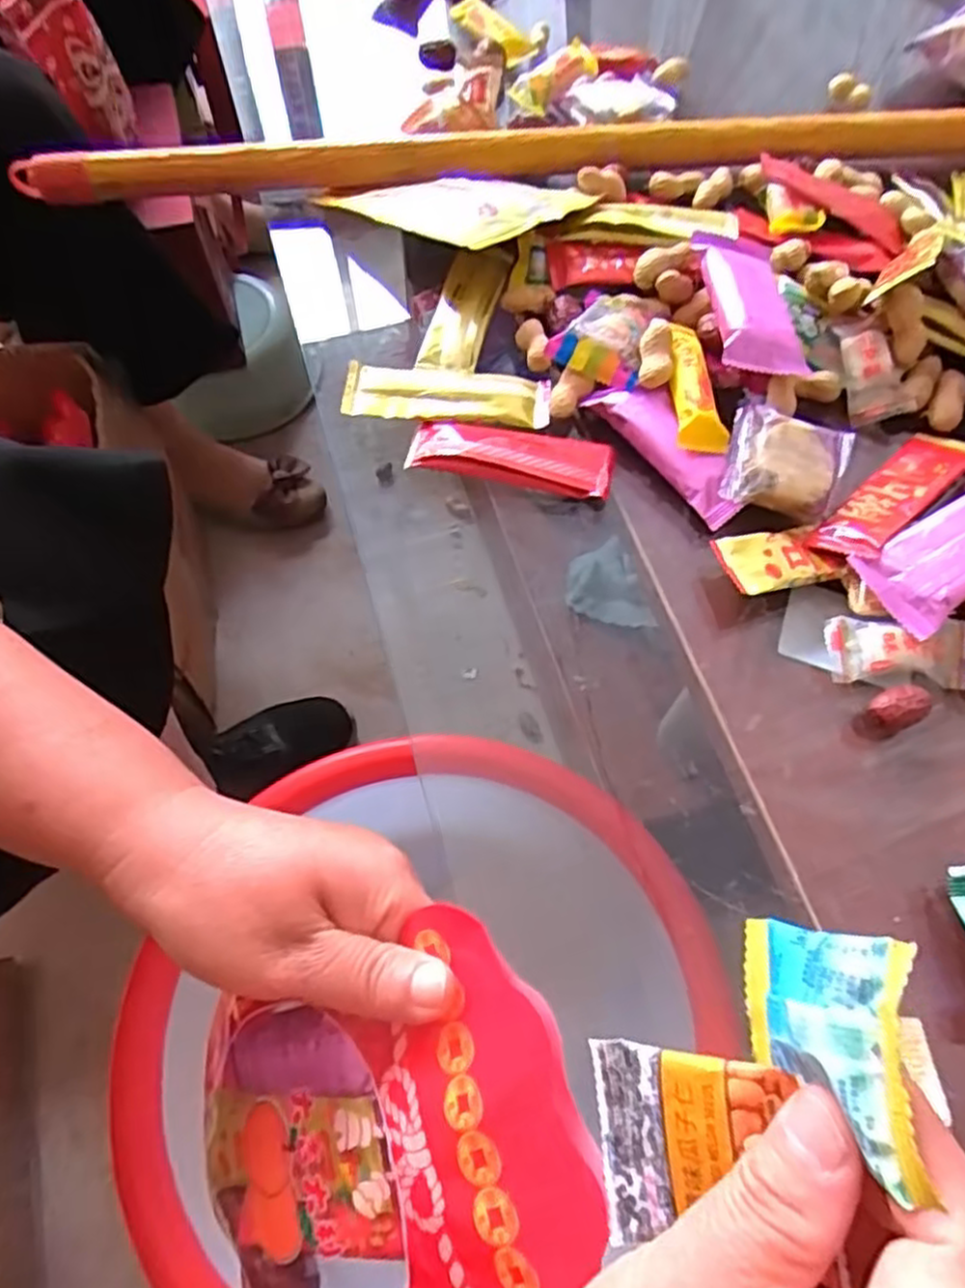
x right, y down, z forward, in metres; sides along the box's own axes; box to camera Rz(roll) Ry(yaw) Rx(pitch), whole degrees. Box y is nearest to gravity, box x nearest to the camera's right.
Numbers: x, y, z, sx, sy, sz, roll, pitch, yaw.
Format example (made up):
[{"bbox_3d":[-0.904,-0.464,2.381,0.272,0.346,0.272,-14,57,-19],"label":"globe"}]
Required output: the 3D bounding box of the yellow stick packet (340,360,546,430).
[{"bbox_3d":[-0.018,-0.128,0.382,0.105,0.010,0.029,3,79,-3],"label":"yellow stick packet"}]

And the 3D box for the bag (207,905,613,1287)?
[{"bbox_3d":[-0.032,0.177,0.243,0.164,0.019,0.132,-35,64,26],"label":"bag"}]

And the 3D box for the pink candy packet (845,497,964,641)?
[{"bbox_3d":[0.214,-0.043,0.324,0.095,0.018,0.043,-26,67,-14],"label":"pink candy packet"}]

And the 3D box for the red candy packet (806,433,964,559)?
[{"bbox_3d":[0.197,-0.072,0.349,0.104,0.007,0.030,-37,53,-22],"label":"red candy packet"}]

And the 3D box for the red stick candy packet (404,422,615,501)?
[{"bbox_3d":[0.014,-0.094,0.367,0.099,0.013,0.031,10,64,3],"label":"red stick candy packet"}]

